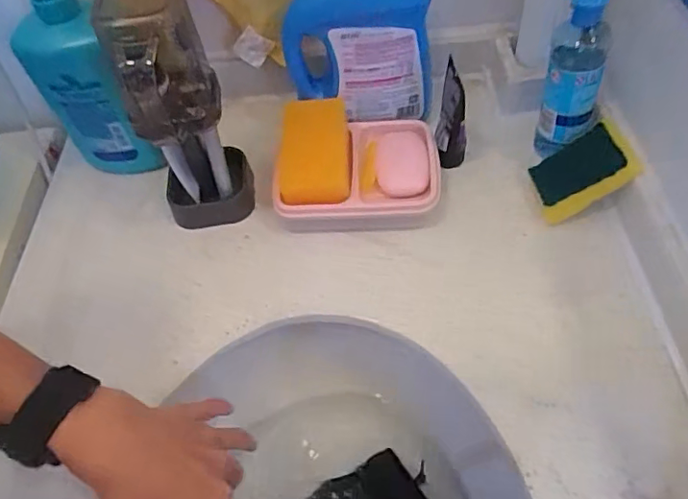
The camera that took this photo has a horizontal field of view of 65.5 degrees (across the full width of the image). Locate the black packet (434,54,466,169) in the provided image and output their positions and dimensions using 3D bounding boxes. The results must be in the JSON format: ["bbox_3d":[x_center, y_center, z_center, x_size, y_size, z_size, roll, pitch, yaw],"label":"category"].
[{"bbox_3d":[0.102,-0.123,0.508,0.026,0.104,0.040,-2,30,4],"label":"black packet"}]

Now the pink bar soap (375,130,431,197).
[{"bbox_3d":[0.056,-0.083,0.517,0.051,0.023,0.068,-1,53,5],"label":"pink bar soap"}]

